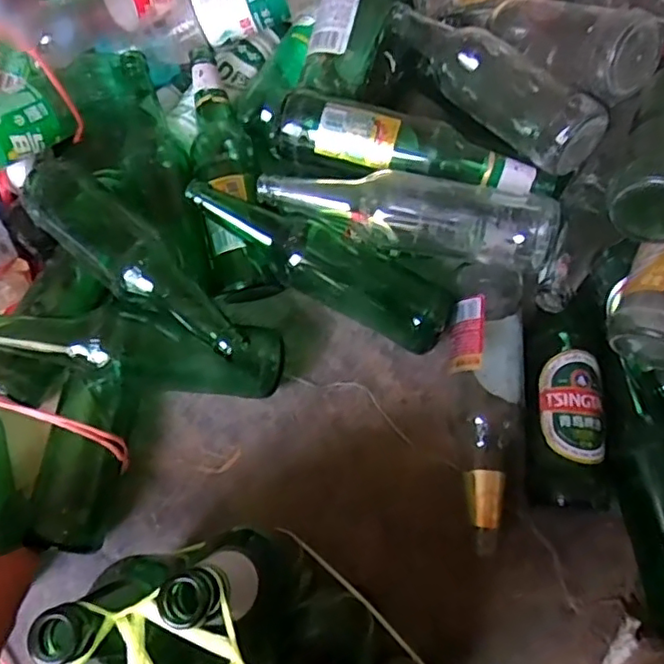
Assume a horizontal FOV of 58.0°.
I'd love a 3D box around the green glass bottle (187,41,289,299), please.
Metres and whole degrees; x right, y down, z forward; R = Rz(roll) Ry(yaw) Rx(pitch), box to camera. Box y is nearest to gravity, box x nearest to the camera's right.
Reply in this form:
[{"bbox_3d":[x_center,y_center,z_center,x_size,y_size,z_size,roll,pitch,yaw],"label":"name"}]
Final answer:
[{"bbox_3d":[-0.110,-0.158,0.603,0.072,0.063,0.264,-14,72,-4],"label":"green glass bottle"}]

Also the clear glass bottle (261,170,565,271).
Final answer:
[{"bbox_3d":[0.067,-0.108,0.554,0.267,0.057,0.071,9,72,4],"label":"clear glass bottle"}]

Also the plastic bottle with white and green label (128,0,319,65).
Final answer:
[{"bbox_3d":[-0.112,-0.336,0.615,0.196,0.063,0.071,-18,72,9],"label":"plastic bottle with white and green label"}]

